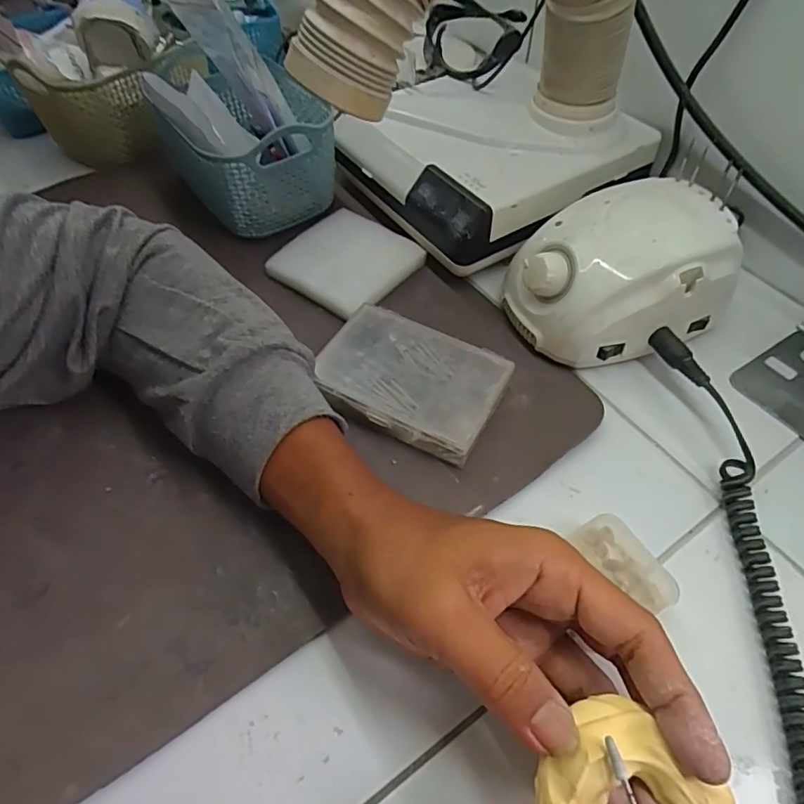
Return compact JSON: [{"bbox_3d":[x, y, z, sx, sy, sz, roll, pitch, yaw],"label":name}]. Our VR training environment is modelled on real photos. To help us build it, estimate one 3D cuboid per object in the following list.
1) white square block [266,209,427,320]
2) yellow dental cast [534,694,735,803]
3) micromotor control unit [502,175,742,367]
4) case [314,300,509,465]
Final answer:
[{"bbox_3d":[-0.043,-0.116,0.432,0.095,0.016,0.096,31,60,22],"label":"white square block"},{"bbox_3d":[0.084,0.145,0.194,0.058,0.021,0.050,38,63,25],"label":"yellow dental cast"},{"bbox_3d":[0.150,-0.090,0.375,0.139,0.082,0.101,-19,56,-12],"label":"micromotor control unit"},{"bbox_3d":[0.005,-0.014,0.356,0.116,0.025,0.082,21,57,16],"label":"case"}]

